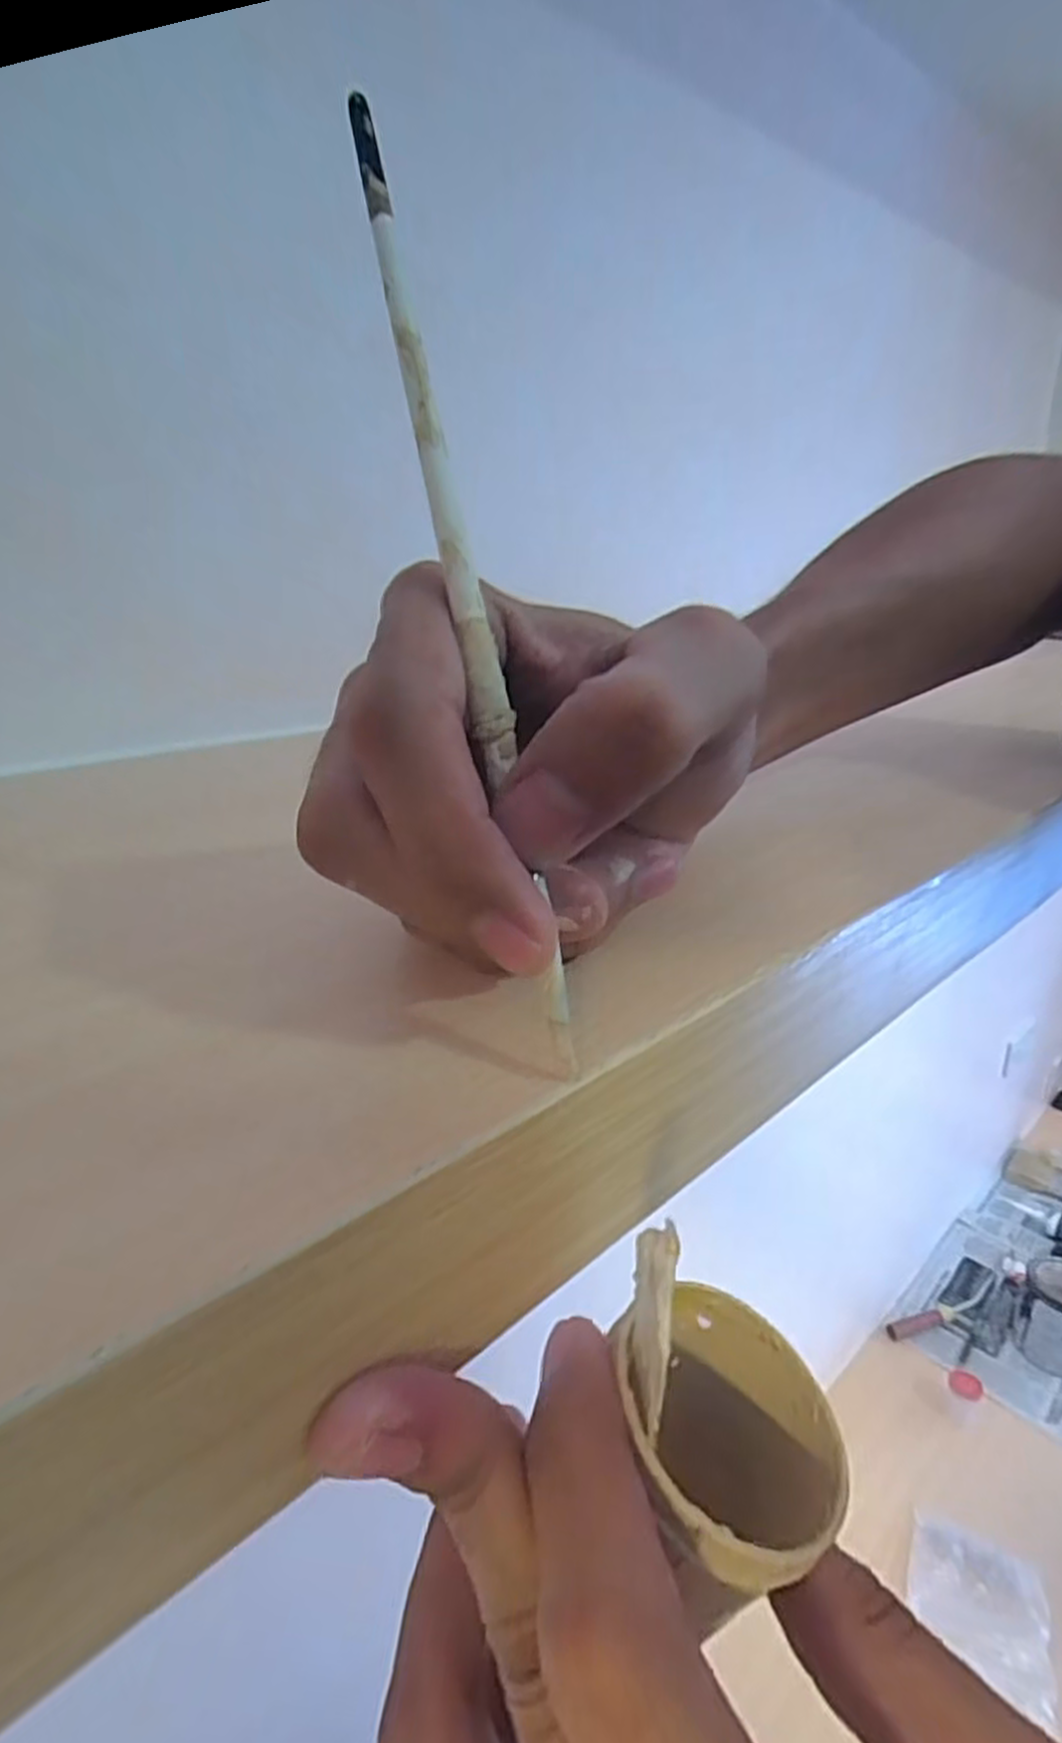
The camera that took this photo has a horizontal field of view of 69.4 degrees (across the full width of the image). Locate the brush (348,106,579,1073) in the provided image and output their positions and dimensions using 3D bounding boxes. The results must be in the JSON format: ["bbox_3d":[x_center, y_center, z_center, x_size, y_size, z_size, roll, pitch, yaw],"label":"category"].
[{"bbox_3d":[-0.015,-0.064,0.141,0.006,0.199,0.008,-9,-11,-17],"label":"brush"}]

